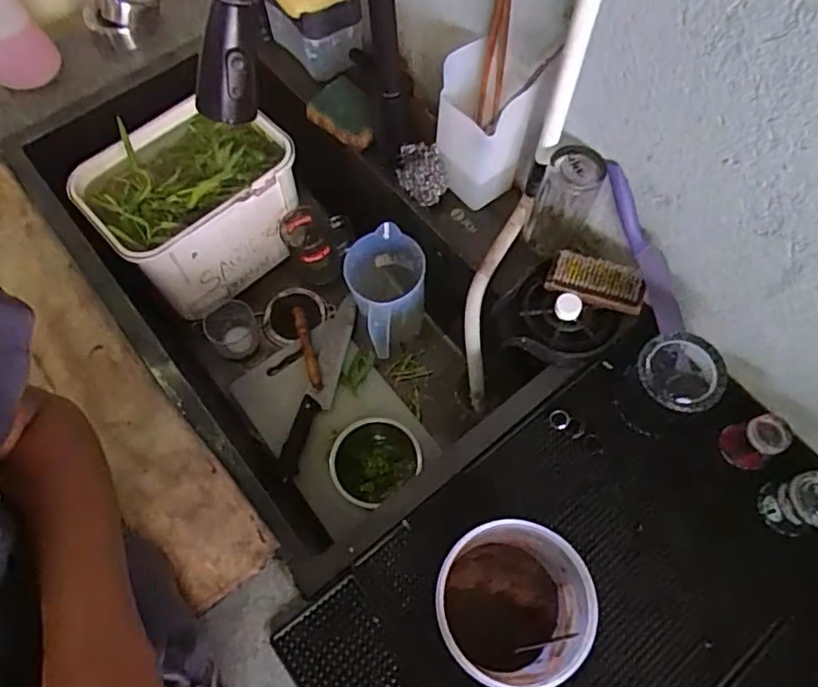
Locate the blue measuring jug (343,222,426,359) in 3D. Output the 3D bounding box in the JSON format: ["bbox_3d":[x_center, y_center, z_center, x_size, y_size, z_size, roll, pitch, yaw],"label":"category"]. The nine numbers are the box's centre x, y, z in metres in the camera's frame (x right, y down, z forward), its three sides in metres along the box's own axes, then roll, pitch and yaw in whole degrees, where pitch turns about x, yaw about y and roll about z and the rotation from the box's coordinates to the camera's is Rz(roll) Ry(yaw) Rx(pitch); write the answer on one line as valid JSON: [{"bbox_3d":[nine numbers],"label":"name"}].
[{"bbox_3d":[-0.026,-0.062,0.856,0.106,0.160,0.166,-17,66,-6],"label":"blue measuring jug"}]

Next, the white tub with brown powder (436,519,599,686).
[{"bbox_3d":[0.083,0.220,0.502,0.111,0.156,0.112,0,65,1],"label":"white tub with brown powder"}]

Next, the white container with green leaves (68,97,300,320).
[{"bbox_3d":[-0.309,-0.203,0.894,0.199,0.183,0.275,41,72,17],"label":"white container with green leaves"}]

